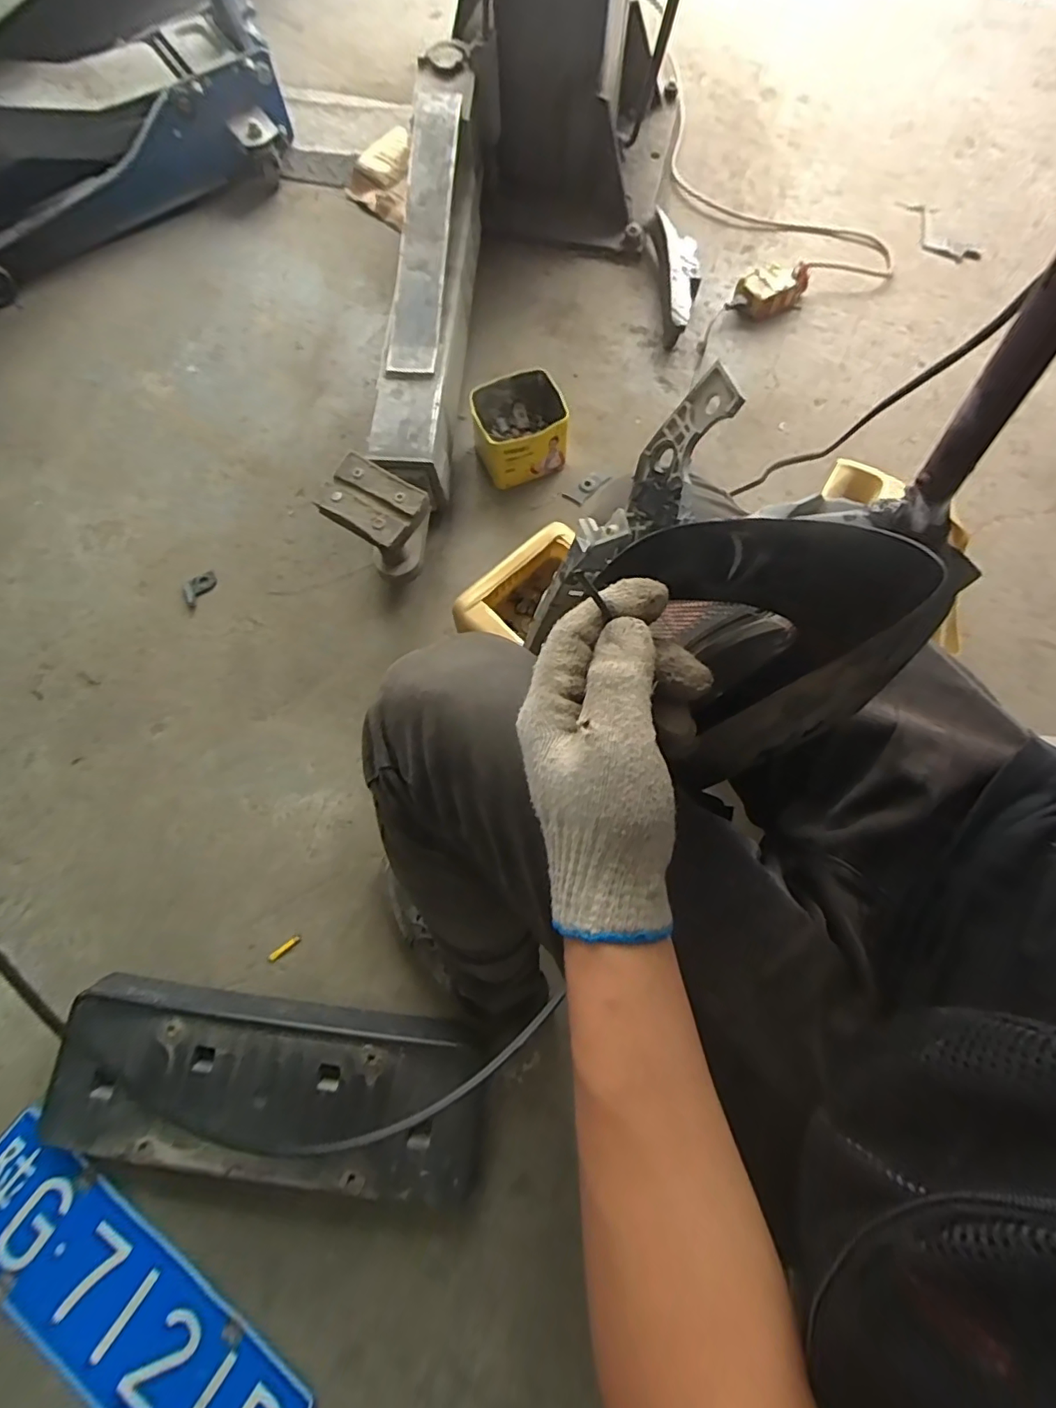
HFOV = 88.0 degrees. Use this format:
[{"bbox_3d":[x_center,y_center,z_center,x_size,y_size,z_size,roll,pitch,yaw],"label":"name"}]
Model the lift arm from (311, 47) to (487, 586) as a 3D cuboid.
[{"bbox_3d":[-0.150,-0.608,0.838,0.124,0.146,0.895,5,73,2],"label":"lift arm"}]

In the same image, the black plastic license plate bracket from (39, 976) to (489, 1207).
[{"bbox_3d":[-0.291,0.425,0.606,0.472,0.064,0.169,6,73,2],"label":"black plastic license plate bracket"}]

